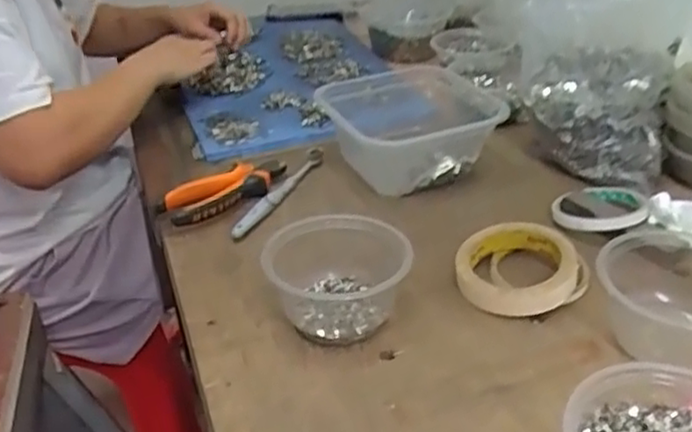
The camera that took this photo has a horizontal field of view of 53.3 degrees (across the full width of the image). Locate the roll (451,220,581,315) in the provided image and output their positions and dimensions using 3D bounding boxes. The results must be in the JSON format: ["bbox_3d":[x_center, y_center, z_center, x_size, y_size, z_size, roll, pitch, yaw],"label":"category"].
[{"bbox_3d":[0.144,0.040,0.587,0.095,0.032,0.099,-2,32,1],"label":"roll"}]

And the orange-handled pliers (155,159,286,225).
[{"bbox_3d":[-0.122,-0.025,0.720,0.144,0.034,0.042,-22,37,-28],"label":"orange-handled pliers"}]

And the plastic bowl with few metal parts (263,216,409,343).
[{"bbox_3d":[-0.006,0.052,0.555,0.115,0.065,0.094,-5,32,-4],"label":"plastic bowl with few metal parts"}]

